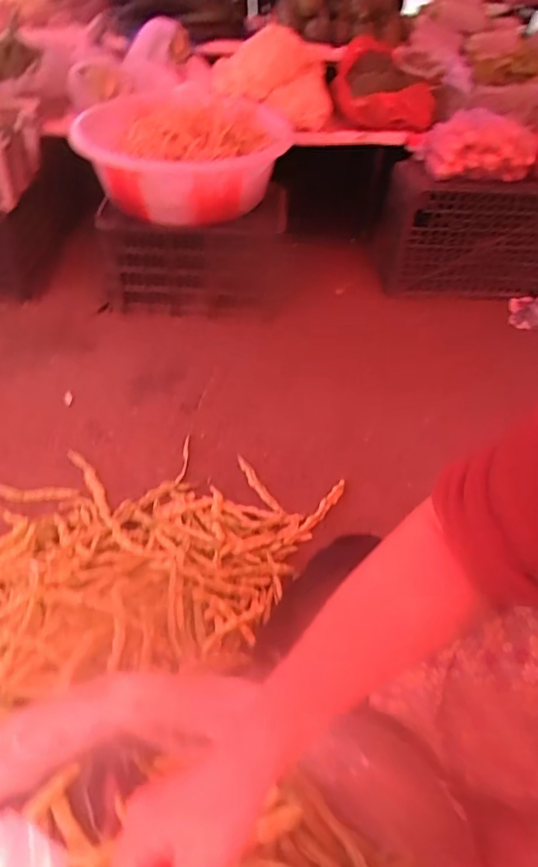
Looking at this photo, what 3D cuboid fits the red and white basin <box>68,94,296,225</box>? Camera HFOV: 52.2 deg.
[{"bbox_3d":[-0.215,-0.742,1.423,0.515,0.161,0.542,2,46,-2],"label":"red and white basin"}]

